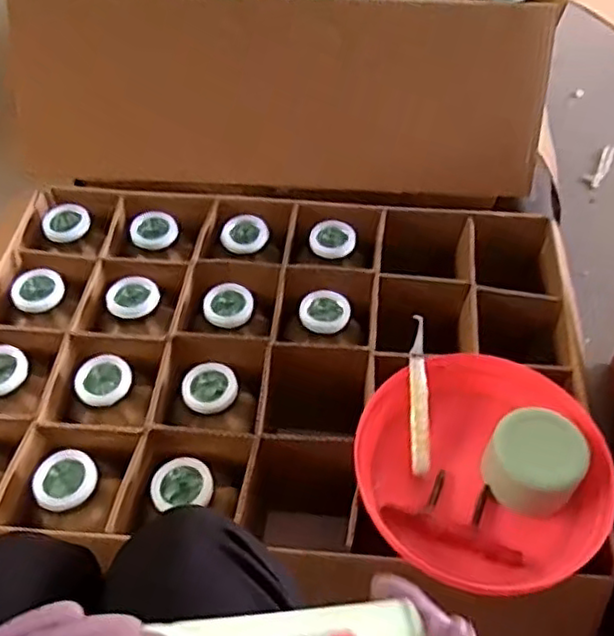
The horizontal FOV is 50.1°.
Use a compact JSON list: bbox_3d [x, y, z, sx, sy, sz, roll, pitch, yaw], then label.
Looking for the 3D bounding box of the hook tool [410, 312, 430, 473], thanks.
[{"bbox_3d":[0.110,0.074,0.642,0.019,0.008,0.153,1,74,0],"label":"hook tool"}]

